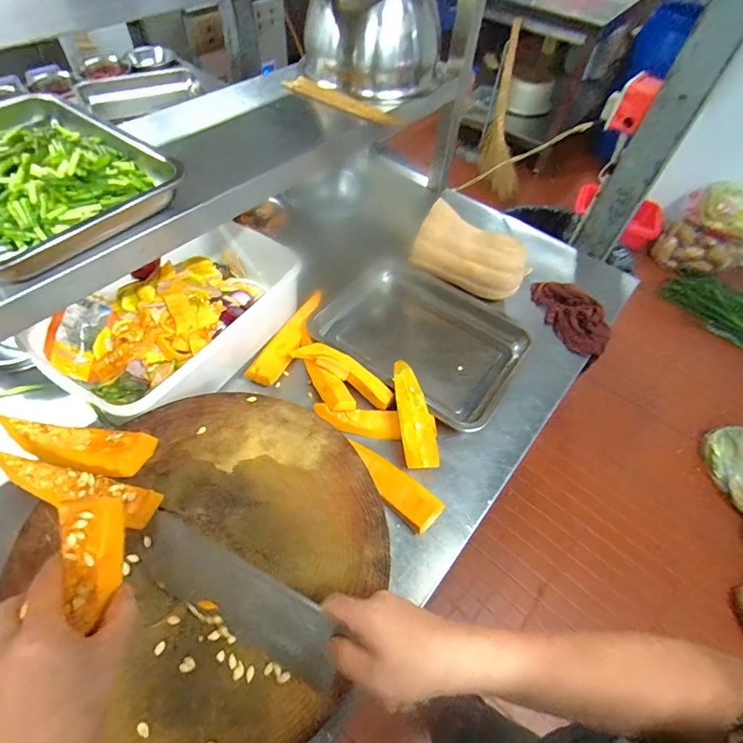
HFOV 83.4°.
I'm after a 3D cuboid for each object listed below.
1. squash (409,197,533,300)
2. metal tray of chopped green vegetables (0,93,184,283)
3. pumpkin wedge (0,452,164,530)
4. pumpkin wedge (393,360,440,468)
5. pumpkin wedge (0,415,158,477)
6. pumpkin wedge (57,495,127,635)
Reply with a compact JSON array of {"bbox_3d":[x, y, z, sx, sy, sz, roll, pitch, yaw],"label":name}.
[{"bbox_3d":[0.190,-0.225,0.784,0.211,0.106,0.113,20,56,10],"label":"squash"},{"bbox_3d":[-0.440,-0.252,0.521,0.334,0.053,0.254,33,59,18],"label":"metal tray of chopped green vegetables"},{"bbox_3d":[-0.320,0.126,0.452,0.175,0.033,0.040,14,55,5],"label":"pumpkin wedge"},{"bbox_3d":[0.065,0.059,0.616,0.054,0.022,0.161,-9,72,-10],"label":"pumpkin wedge"},{"bbox_3d":[-0.345,0.089,0.484,0.171,0.033,0.048,7,55,1],"label":"pumpkin wedge"},{"bbox_3d":[-0.221,0.149,0.333,0.038,0.023,0.093,-5,84,-8],"label":"pumpkin wedge"}]

